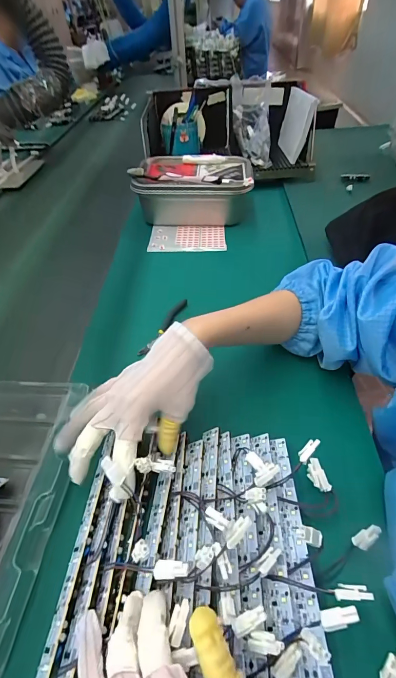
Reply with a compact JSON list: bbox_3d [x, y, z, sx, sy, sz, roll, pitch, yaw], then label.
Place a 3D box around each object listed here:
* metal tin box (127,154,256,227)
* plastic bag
[{"bbox_3d":[-0.008,-0.314,0.696,0.233,0.094,0.153,0,47,5],"label":"metal tin box"},{"bbox_3d":[0.130,-0.534,0.804,0.091,0.128,0.228,0,47,6],"label":"plastic bag"}]

